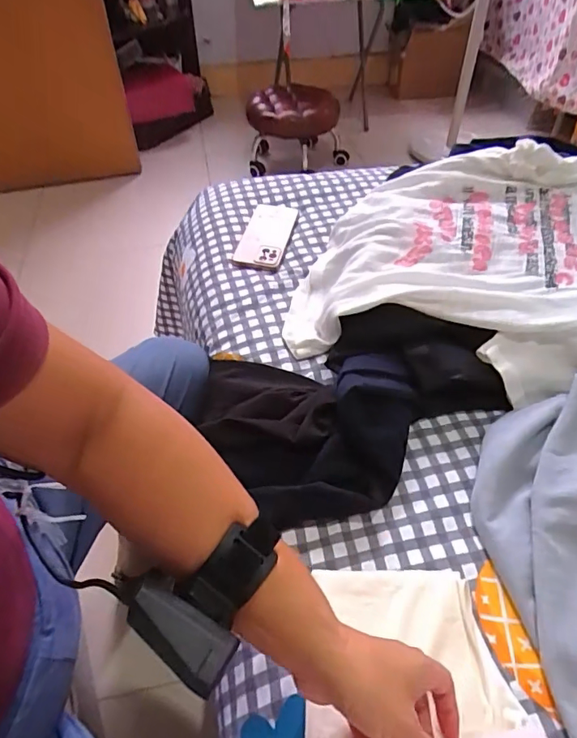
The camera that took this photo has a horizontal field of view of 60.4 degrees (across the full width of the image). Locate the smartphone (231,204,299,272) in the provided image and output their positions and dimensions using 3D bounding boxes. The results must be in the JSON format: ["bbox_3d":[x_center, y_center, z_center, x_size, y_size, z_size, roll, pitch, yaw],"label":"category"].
[{"bbox_3d":[-0.035,-0.210,0.784,0.077,0.007,0.165,8,49,8],"label":"smartphone"}]

